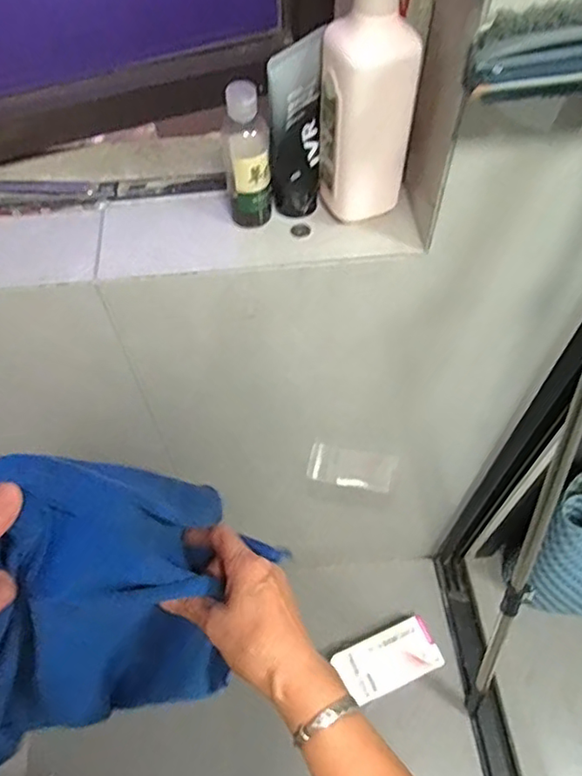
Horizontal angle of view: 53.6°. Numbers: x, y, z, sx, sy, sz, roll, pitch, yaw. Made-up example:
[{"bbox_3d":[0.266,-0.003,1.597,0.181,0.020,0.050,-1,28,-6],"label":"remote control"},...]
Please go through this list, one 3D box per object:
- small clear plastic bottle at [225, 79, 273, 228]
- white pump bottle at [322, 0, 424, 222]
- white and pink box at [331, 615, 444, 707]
[{"bbox_3d":[-0.038,-0.200,0.497,0.036,0.127,0.043,-9,57,-5],"label":"small clear plastic bottle"},{"bbox_3d":[0.062,-0.235,0.435,0.064,0.224,0.047,-12,58,-7],"label":"white pump bottle"},{"bbox_3d":[0.192,0.549,1.157,0.205,0.050,0.105,-20,59,-12],"label":"white and pink box"}]

